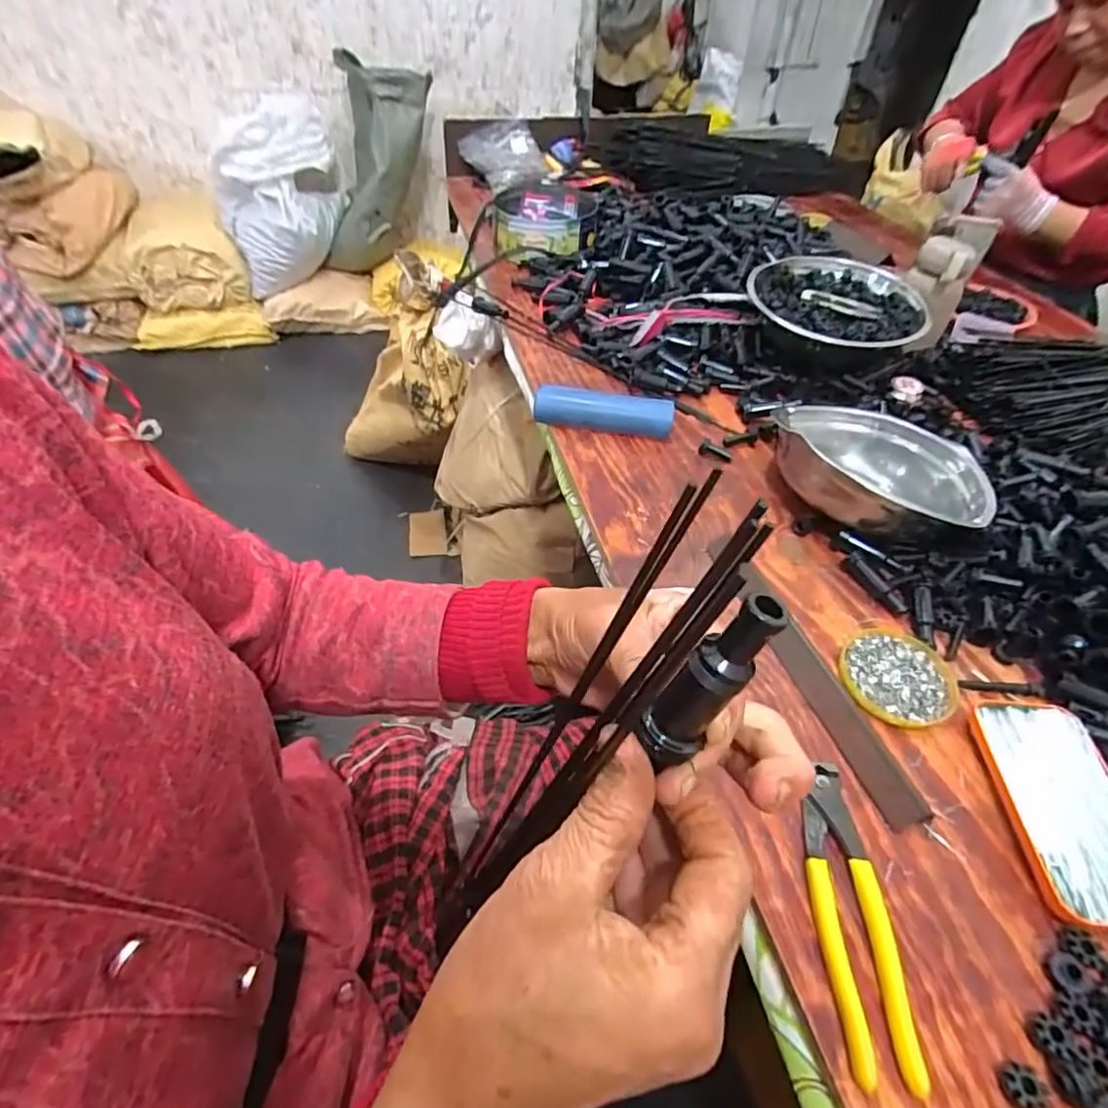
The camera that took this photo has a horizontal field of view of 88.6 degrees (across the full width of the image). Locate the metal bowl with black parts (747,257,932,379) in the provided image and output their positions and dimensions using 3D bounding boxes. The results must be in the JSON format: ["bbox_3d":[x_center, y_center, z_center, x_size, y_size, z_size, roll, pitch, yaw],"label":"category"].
[{"bbox_3d":[0.367,-0.312,0.761,0.213,0.085,0.200,1,48,-2],"label":"metal bowl with black parts"}]

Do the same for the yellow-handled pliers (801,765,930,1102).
[{"bbox_3d":[0.178,0.213,0.344,0.041,0.012,0.162,4,48,1],"label":"yellow-handled pliers"}]

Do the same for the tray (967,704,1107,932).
[{"bbox_3d":[0.348,0.170,0.384,0.073,0.017,0.144,4,48,1],"label":"tray"}]

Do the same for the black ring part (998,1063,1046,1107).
[{"bbox_3d":[0.242,0.275,0.292,0.017,0.012,0.018,1,48,-2],"label":"black ring part"}]

